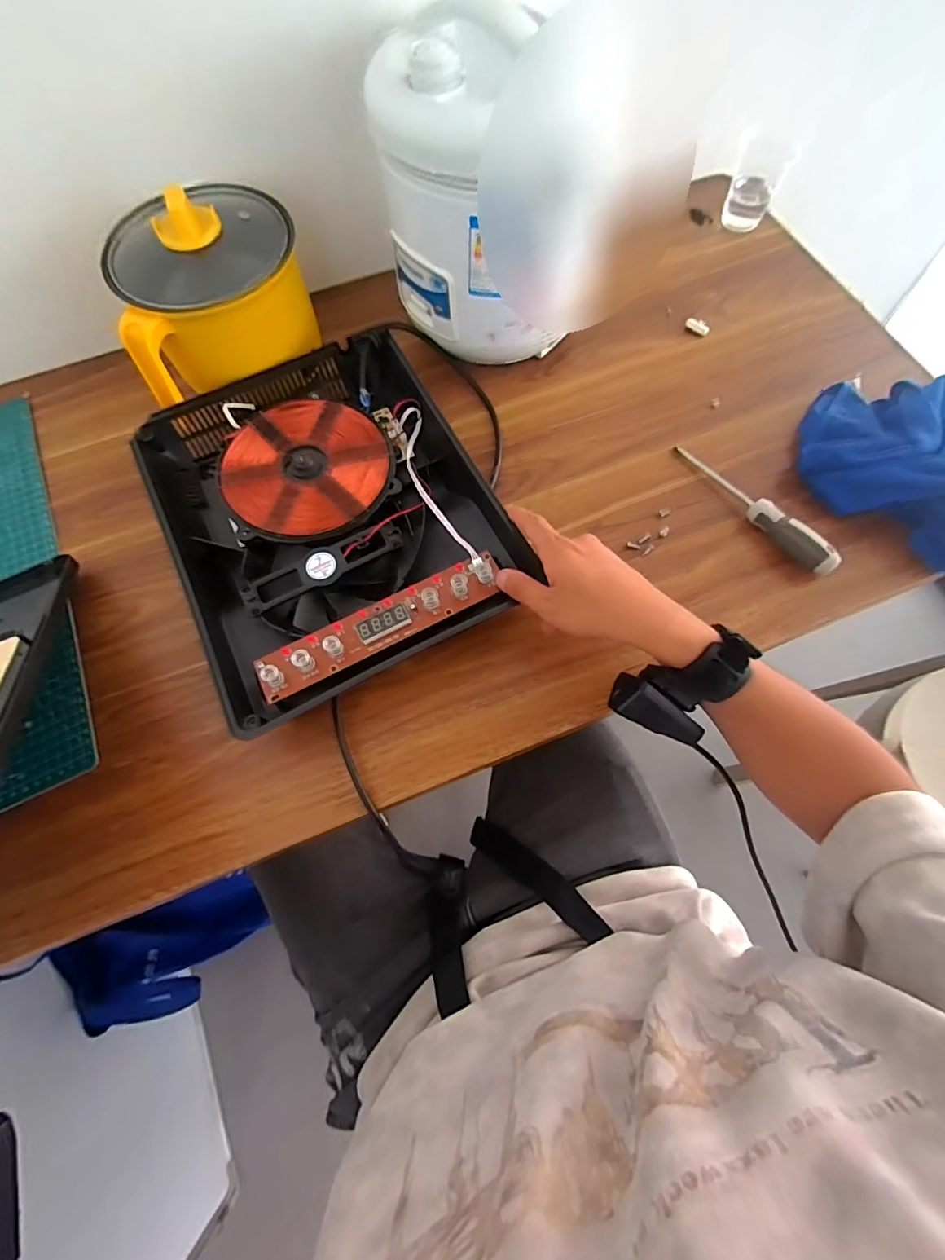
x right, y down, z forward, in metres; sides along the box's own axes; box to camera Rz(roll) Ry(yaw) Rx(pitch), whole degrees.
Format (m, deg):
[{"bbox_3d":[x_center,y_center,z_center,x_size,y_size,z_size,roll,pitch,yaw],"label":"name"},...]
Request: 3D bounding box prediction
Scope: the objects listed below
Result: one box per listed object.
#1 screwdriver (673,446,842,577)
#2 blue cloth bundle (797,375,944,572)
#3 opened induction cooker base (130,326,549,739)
[{"bbox_3d":[0.265,-0.121,0.470,0.020,0.025,0.182,-34,70,-13],"label":"screwdriver"},{"bbox_3d":[0.416,-0.163,0.469,0.196,0.063,0.171,35,76,13],"label":"blue cloth bundle"},{"bbox_3d":[-0.134,-0.116,0.463,0.273,0.049,0.342,-27,71,-8],"label":"opened induction cooker base"}]

